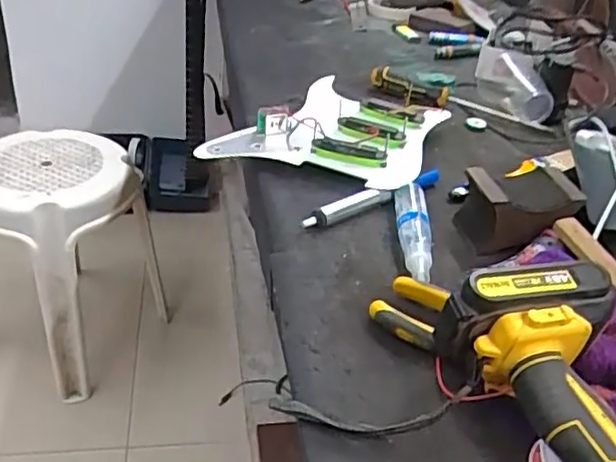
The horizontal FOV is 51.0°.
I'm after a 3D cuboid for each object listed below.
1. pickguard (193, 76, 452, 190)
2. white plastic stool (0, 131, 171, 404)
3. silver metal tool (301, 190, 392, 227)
[{"bbox_3d":[0.039,-0.113,0.725,0.204,0.038,0.269,23,38,23],"label":"pickguard"},{"bbox_3d":[-0.510,0.054,1.364,0.321,0.454,0.331,22,37,22],"label":"white plastic stool"},{"bbox_3d":[0.037,-0.022,0.616,0.104,0.013,0.013,-21,42,-33],"label":"silver metal tool"}]

